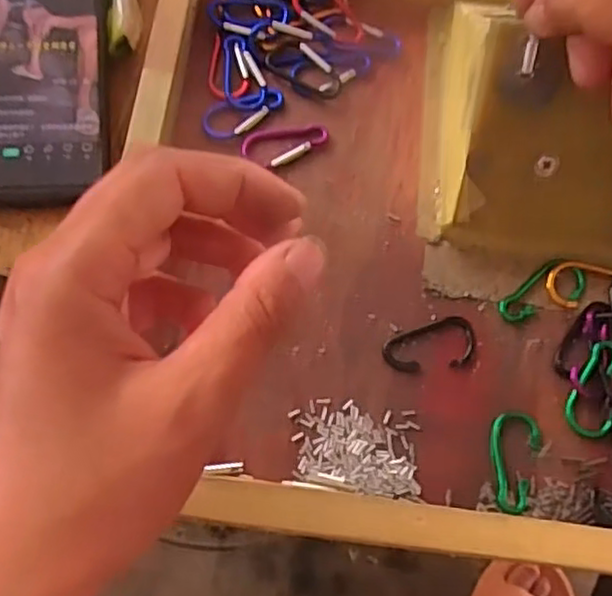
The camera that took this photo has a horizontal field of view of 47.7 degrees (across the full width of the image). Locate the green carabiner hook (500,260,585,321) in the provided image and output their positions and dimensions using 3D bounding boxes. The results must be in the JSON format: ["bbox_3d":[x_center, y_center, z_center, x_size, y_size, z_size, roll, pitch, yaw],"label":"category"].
[{"bbox_3d":[0.113,-0.005,0.331,0.045,0.005,0.021,-19,79,-6],"label":"green carabiner hook"}]

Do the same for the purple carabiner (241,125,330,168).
[{"bbox_3d":[-0.010,-0.078,0.351,0.045,0.005,0.022,-17,71,-9],"label":"purple carabiner"}]

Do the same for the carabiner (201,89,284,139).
[{"bbox_3d":[-0.031,-0.094,0.354,0.043,0.004,0.022,-17,71,-9],"label":"carabiner"}]

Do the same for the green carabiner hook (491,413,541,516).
[{"bbox_3d":[0.093,0.073,0.305,0.022,0.004,0.042,6,69,0],"label":"green carabiner hook"}]

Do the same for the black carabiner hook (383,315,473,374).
[{"bbox_3d":[0.058,0.023,0.320,0.044,0.004,0.024,-17,71,-9],"label":"black carabiner hook"}]

